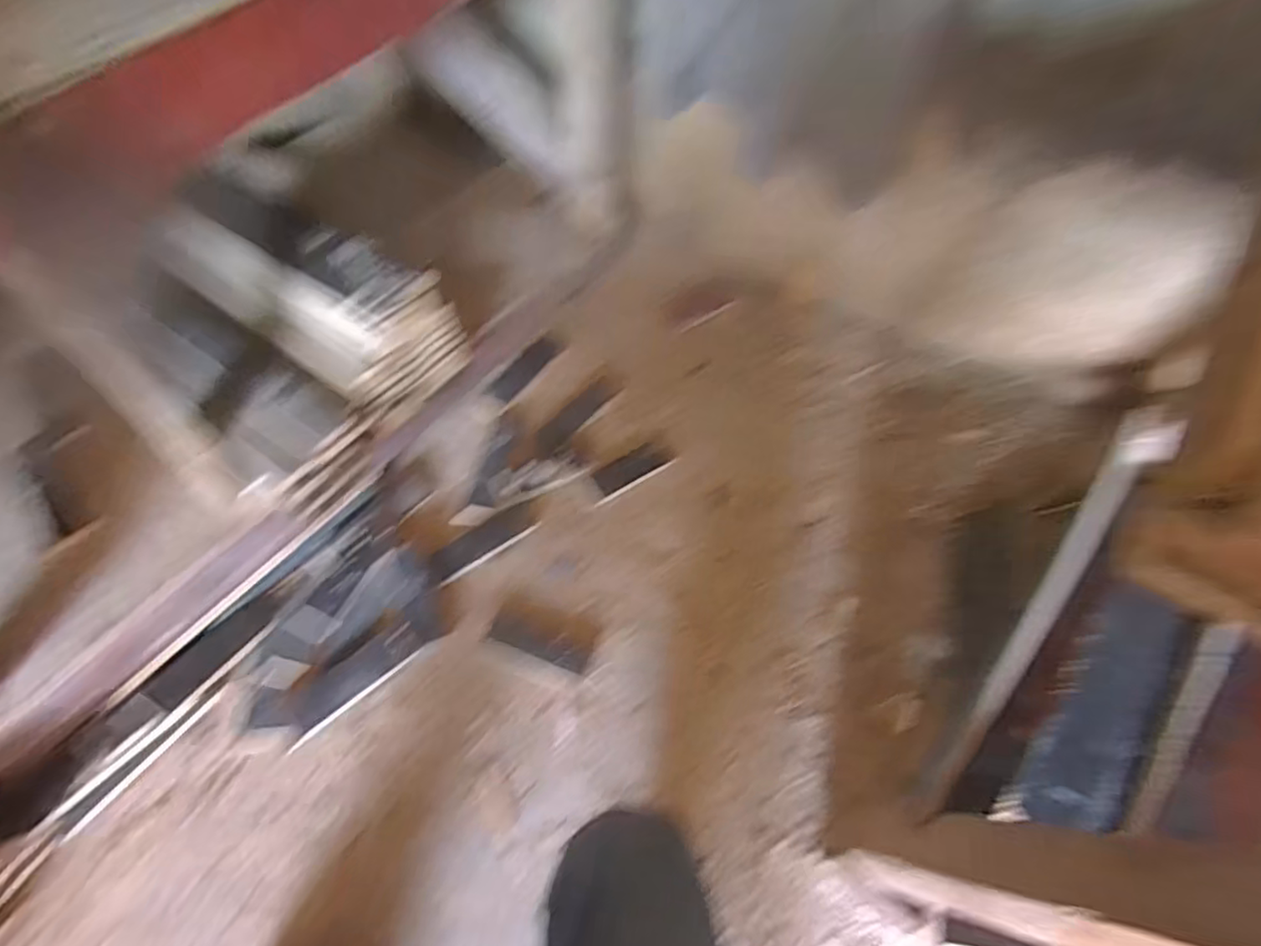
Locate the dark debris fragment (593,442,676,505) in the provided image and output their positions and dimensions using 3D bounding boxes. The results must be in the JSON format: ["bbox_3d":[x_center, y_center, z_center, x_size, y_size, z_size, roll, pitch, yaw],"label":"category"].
[{"bbox_3d":[-0.002,-0.002,0.987,0.145,0.020,0.055,-33,67,-21],"label":"dark debris fragment"}]

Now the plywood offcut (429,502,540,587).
[{"bbox_3d":[-0.210,0.098,0.917,0.163,0.010,0.055,-31,67,-20],"label":"plywood offcut"}]

